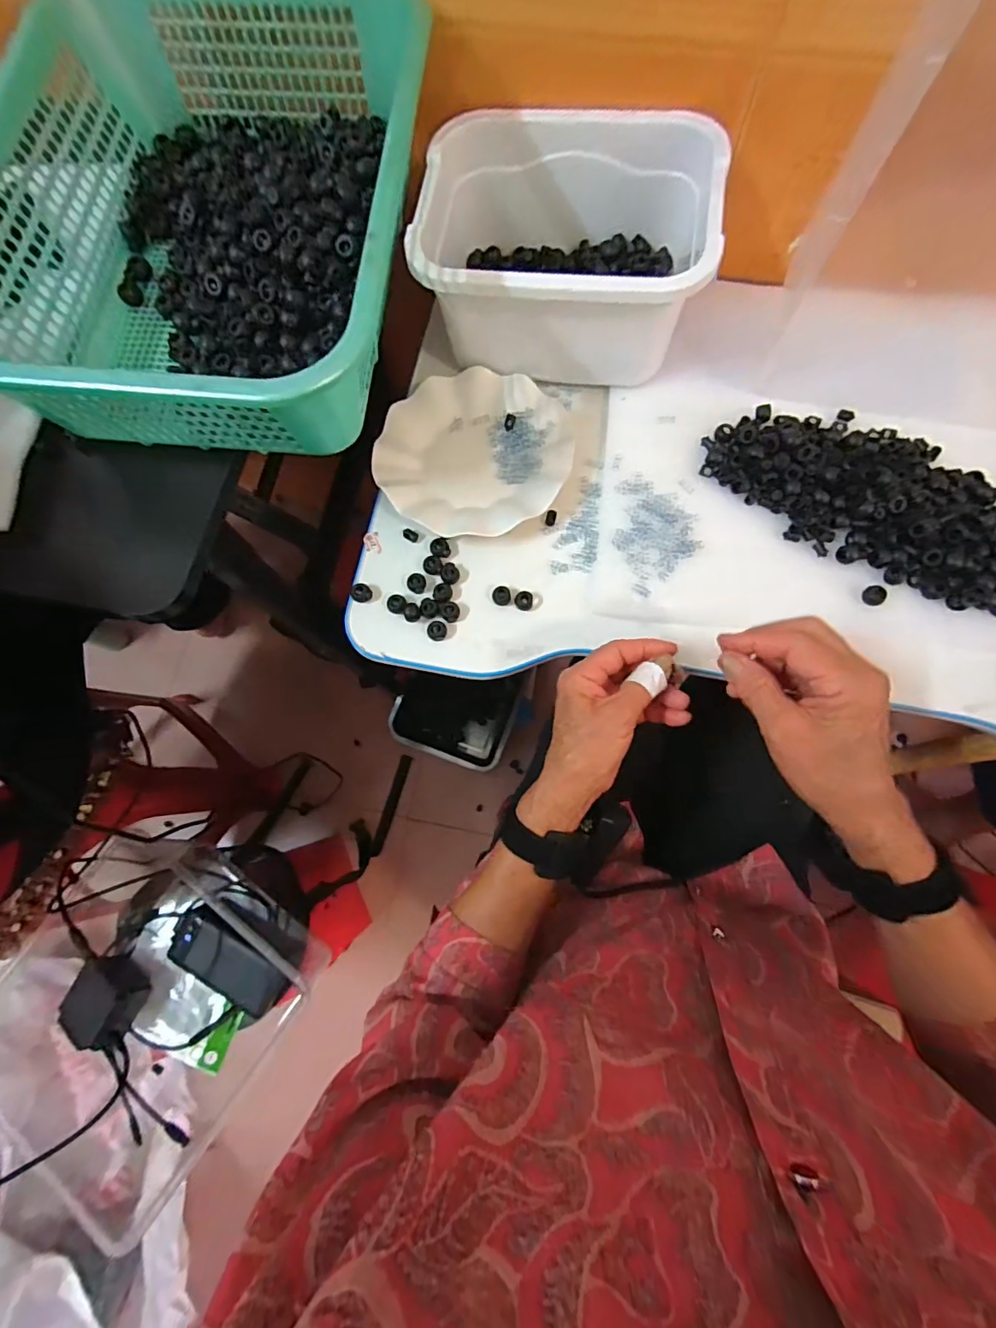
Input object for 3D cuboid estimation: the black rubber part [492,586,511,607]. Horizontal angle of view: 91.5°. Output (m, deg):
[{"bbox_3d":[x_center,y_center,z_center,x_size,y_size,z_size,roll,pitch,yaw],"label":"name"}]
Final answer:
[{"bbox_3d":[0.003,-0.063,0.443,0.016,0.008,0.018,-5,77,1],"label":"black rubber part"}]

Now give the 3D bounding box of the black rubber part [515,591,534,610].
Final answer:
[{"bbox_3d":[0.023,-0.057,0.441,0.016,0.007,0.017,0,83,3],"label":"black rubber part"}]

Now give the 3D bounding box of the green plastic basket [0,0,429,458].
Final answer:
[{"bbox_3d":[-0.210,-0.333,0.358,0.291,0.108,0.385,2,77,3],"label":"green plastic basket"}]

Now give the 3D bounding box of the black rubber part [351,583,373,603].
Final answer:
[{"bbox_3d":[-0.126,-0.065,0.448,0.017,0.012,0.018,-1,77,2],"label":"black rubber part"}]

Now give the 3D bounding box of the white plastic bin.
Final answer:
[{"bbox_3d":[0.059,-0.377,0.437,0.241,0.095,0.174,5,77,3],"label":"white plastic bin"}]

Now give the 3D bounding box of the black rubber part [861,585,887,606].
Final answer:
[{"bbox_3d":[0.331,-0.060,0.426,0.019,0.013,0.017,-19,77,-2],"label":"black rubber part"}]

